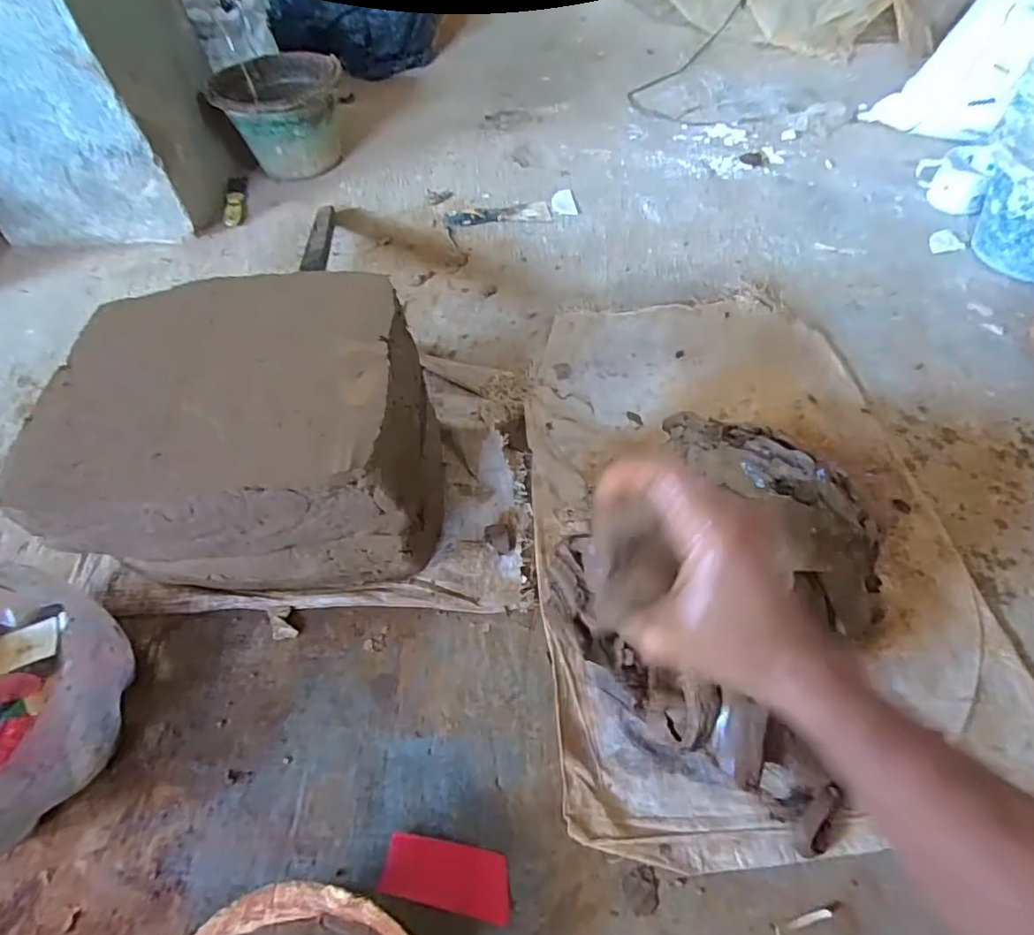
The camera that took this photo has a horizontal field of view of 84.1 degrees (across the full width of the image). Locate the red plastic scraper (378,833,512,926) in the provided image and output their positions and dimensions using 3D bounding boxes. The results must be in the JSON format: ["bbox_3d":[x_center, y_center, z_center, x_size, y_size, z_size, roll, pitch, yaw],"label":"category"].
[{"bbox_3d":[-0.057,0.344,0.484,0.108,0.004,0.047,11,52,6],"label":"red plastic scraper"}]

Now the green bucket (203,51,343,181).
[{"bbox_3d":[-0.459,-0.696,1.155,0.215,0.177,0.225,-2,55,2],"label":"green bucket"}]

